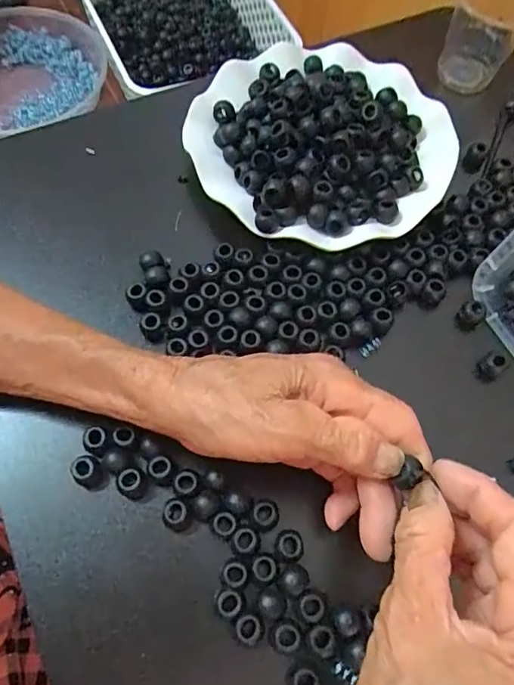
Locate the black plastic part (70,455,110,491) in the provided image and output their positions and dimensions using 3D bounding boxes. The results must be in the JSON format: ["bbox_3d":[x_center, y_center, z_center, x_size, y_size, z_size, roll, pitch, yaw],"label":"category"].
[{"bbox_3d":[-0.088,0.070,0.275,0.017,0.015,0.014,27,67,10],"label":"black plastic part"}]

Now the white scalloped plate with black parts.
[{"bbox_3d":[0.044,-0.140,0.351,0.168,0.039,0.163,1,65,-2],"label":"white scalloped plate with black parts"}]

